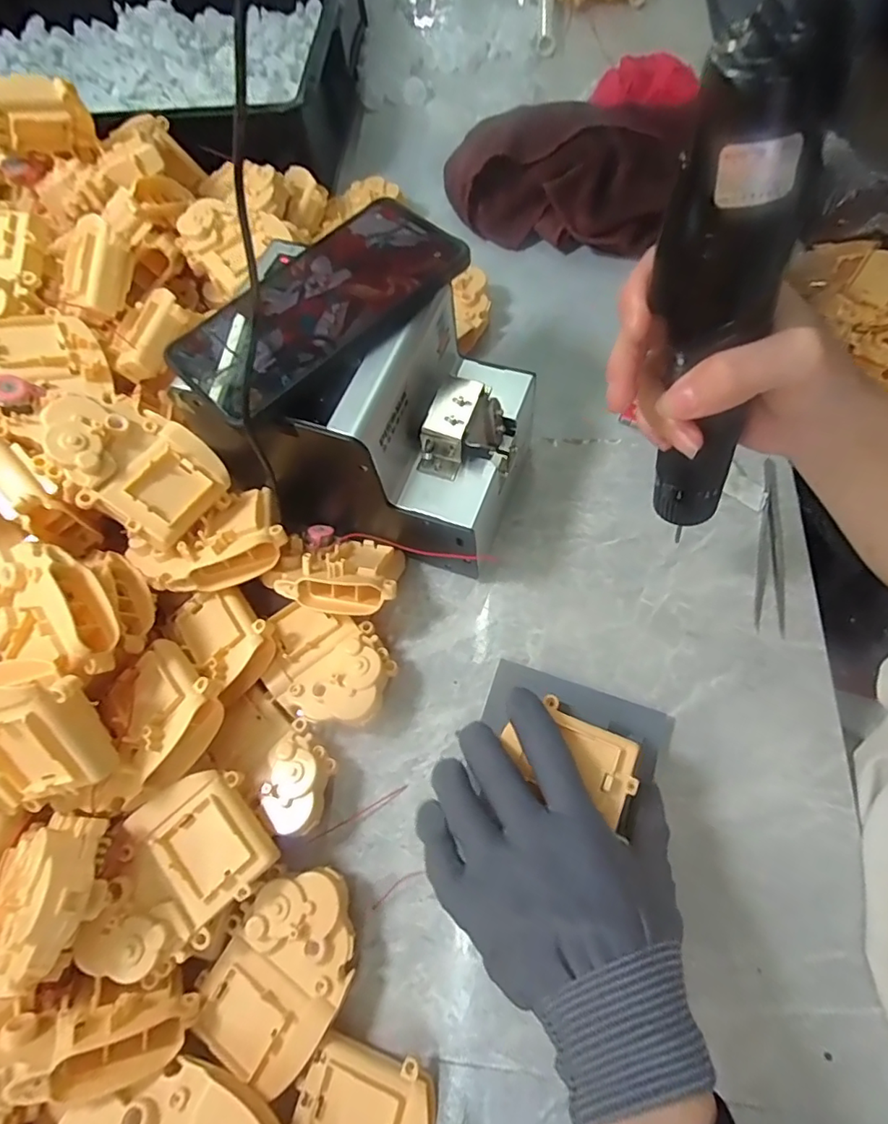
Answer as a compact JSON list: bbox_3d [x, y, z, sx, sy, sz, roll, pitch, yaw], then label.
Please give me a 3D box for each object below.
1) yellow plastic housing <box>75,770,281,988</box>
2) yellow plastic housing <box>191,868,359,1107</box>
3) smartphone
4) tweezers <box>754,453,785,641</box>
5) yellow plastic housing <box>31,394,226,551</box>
[{"bbox_3d":[-0.142,0.165,0.287,0.095,0.028,0.068,-43,69,-12],"label":"yellow plastic housing"},{"bbox_3d":[-0.084,0.219,0.296,0.071,0.038,0.097,17,70,12],"label":"yellow plastic housing"},{"bbox_3d":[-0.070,-0.144,0.300,0.162,0.011,0.080,-43,69,-13],"label":"smartphone"},{"bbox_3d":[0.230,-0.015,0.383,0.018,0.007,0.131,8,68,9],"label":"tweezers"},{"bbox_3d":[-0.191,-0.058,0.334,0.099,0.033,0.072,36,57,-17],"label":"yellow plastic housing"}]

